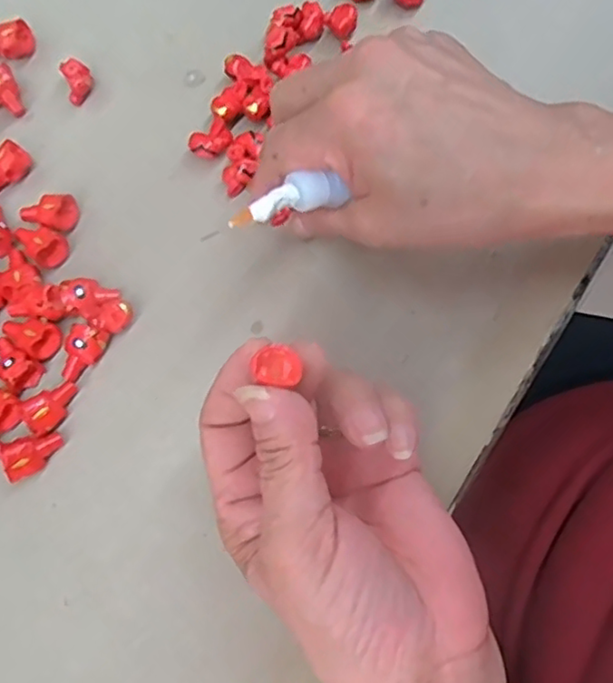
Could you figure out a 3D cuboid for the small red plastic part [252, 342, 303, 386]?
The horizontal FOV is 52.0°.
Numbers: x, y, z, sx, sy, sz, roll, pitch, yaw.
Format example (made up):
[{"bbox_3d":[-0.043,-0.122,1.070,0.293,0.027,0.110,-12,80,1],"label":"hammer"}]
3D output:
[{"bbox_3d":[-0.010,0.008,0.209,0.014,0.010,0.014,-36,78,-7],"label":"small red plastic part"}]

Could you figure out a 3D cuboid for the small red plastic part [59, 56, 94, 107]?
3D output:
[{"bbox_3d":[-0.114,-0.130,0.315,0.013,0.013,0.018,-19,77,-3],"label":"small red plastic part"}]

